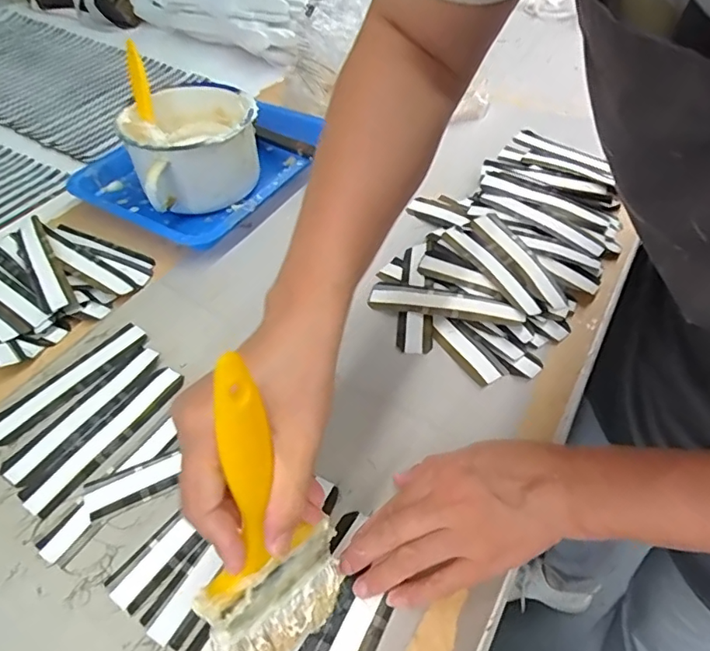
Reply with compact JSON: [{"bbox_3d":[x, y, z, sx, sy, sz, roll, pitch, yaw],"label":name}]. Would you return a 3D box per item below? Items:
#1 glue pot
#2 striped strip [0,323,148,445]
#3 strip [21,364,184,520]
[{"bbox_3d":[-0.188,-0.210,0.615,0.139,0.086,0.180,-23,52,-18],"label":"glue pot"},{"bbox_3d":[-0.243,0.046,0.452,0.030,0.006,0.141,29,56,25],"label":"striped strip"},{"bbox_3d":[-0.195,0.086,0.420,0.032,0.004,0.142,25,54,22],"label":"strip"}]

